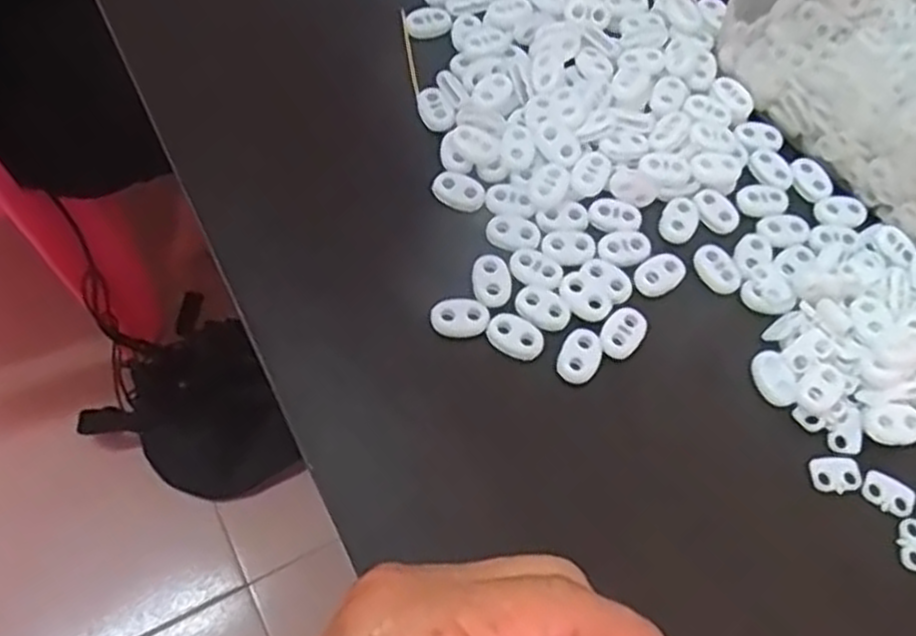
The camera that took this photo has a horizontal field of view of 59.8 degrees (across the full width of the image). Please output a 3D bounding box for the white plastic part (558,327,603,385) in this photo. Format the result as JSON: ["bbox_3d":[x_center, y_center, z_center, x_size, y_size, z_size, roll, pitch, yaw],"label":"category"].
[{"bbox_3d":[0.048,0.014,0.308,0.015,0.004,0.022,18,65,6],"label":"white plastic part"}]

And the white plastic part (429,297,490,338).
[{"bbox_3d":[0.001,0.000,0.310,0.023,0.007,0.014,-6,65,-5],"label":"white plastic part"}]

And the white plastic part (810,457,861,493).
[{"bbox_3d":[0.142,0.058,0.297,0.019,0.004,0.012,-2,65,-4],"label":"white plastic part"}]

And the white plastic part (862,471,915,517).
[{"bbox_3d":[0.161,0.065,0.295,0.019,0.004,0.014,33,68,12],"label":"white plastic part"}]

